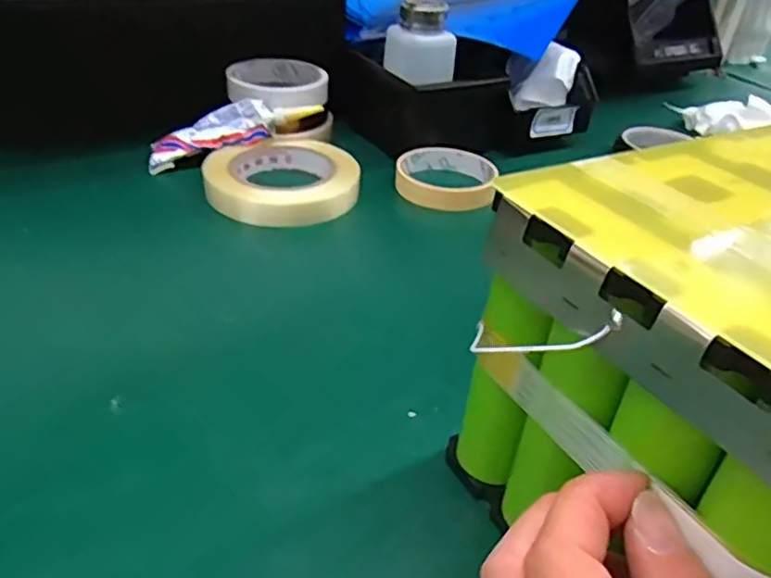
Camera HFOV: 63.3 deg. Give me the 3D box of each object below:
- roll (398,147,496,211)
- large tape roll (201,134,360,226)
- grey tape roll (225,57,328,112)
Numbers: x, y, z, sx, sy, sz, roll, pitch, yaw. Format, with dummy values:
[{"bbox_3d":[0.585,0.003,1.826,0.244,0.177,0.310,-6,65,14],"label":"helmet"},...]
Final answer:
[{"bbox_3d":[0.052,-0.096,0.536,0.084,0.021,0.080,4,36,-3],"label":"roll"},{"bbox_3d":[-0.083,-0.091,0.507,0.118,0.026,0.101,-1,36,-10],"label":"large tape roll"},{"bbox_3d":[-0.099,-0.187,0.573,0.087,0.024,0.103,-1,36,-11],"label":"grey tape roll"}]

